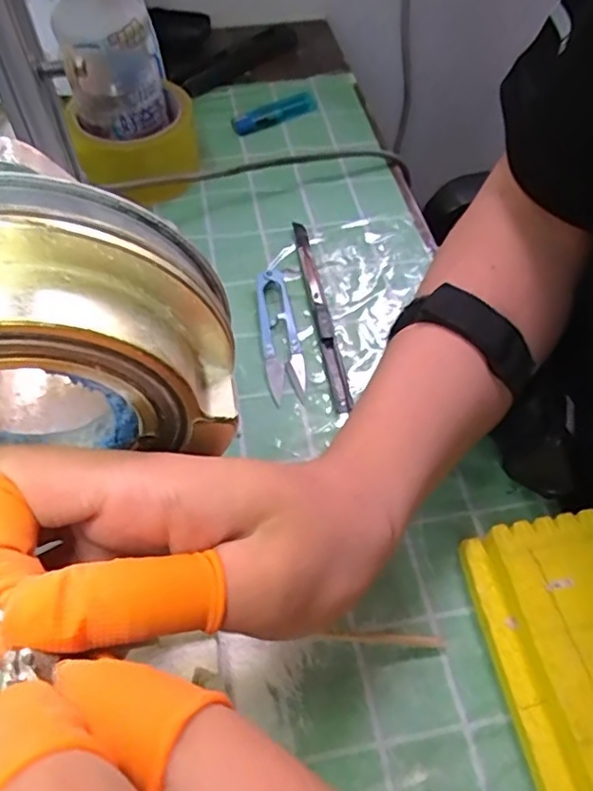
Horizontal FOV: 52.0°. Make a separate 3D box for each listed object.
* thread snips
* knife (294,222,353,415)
[{"bbox_3d":[-0.013,-0.044,0.391,0.024,0.011,0.104,-9,56,-7],"label":"thread snips"},{"bbox_3d":[0.015,-0.062,0.407,0.010,0.006,0.164,-8,55,-6],"label":"knife"}]

